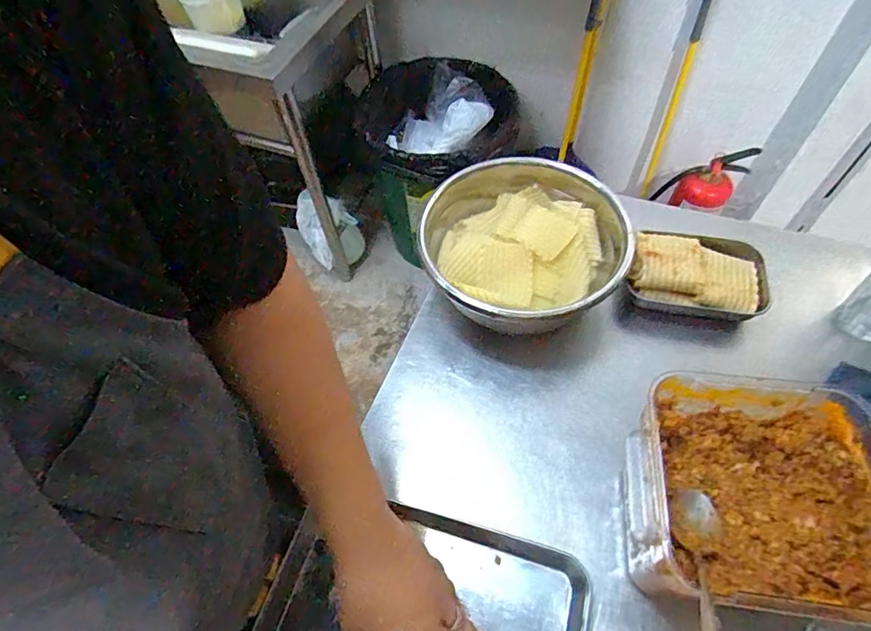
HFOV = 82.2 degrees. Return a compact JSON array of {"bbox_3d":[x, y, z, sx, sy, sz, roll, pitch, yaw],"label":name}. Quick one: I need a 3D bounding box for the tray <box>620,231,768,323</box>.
[{"bbox_3d":[0.355,-0.051,0.687,0.176,0.070,0.127,14,59,11],"label":"tray"}]

